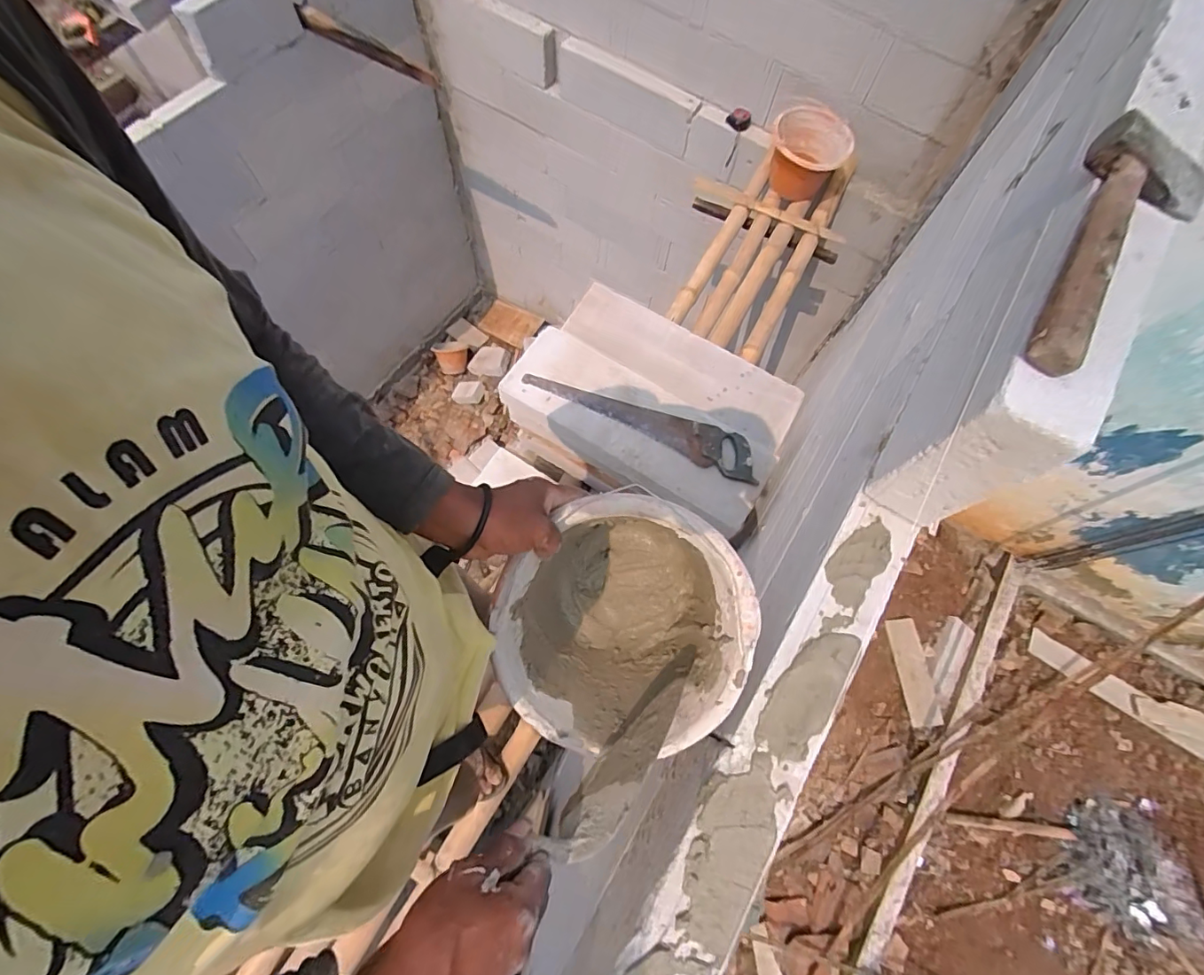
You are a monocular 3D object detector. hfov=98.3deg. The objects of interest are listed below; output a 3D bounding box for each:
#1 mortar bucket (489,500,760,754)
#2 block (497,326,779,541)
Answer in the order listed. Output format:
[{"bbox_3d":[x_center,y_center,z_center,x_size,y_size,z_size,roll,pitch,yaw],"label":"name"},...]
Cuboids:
[{"bbox_3d":[0.038,0.124,0.585,0.253,0.232,0.253,2,101,9],"label":"mortar bucket"},{"bbox_3d":[0.072,-0.133,1.146,0.590,0.089,0.250,30,72,7],"label":"block"}]

